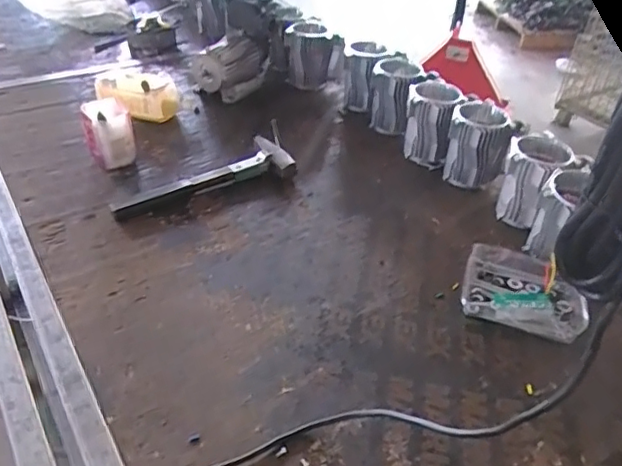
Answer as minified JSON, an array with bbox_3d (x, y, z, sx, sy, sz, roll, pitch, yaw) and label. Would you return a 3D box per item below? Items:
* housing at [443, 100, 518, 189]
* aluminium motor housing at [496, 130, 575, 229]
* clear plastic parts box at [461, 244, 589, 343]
[{"bbox_3d":[0.310,-0.156,1.073,0.109,0.145,0.119,15,40,12],"label":"housing"},{"bbox_3d":[0.384,-0.092,0.994,0.096,0.149,0.122,22,43,21],"label":"aluminium motor housing"},{"bbox_3d":[0.327,0.086,0.879,0.178,0.037,0.155,14,40,13],"label":"clear plastic parts box"}]

